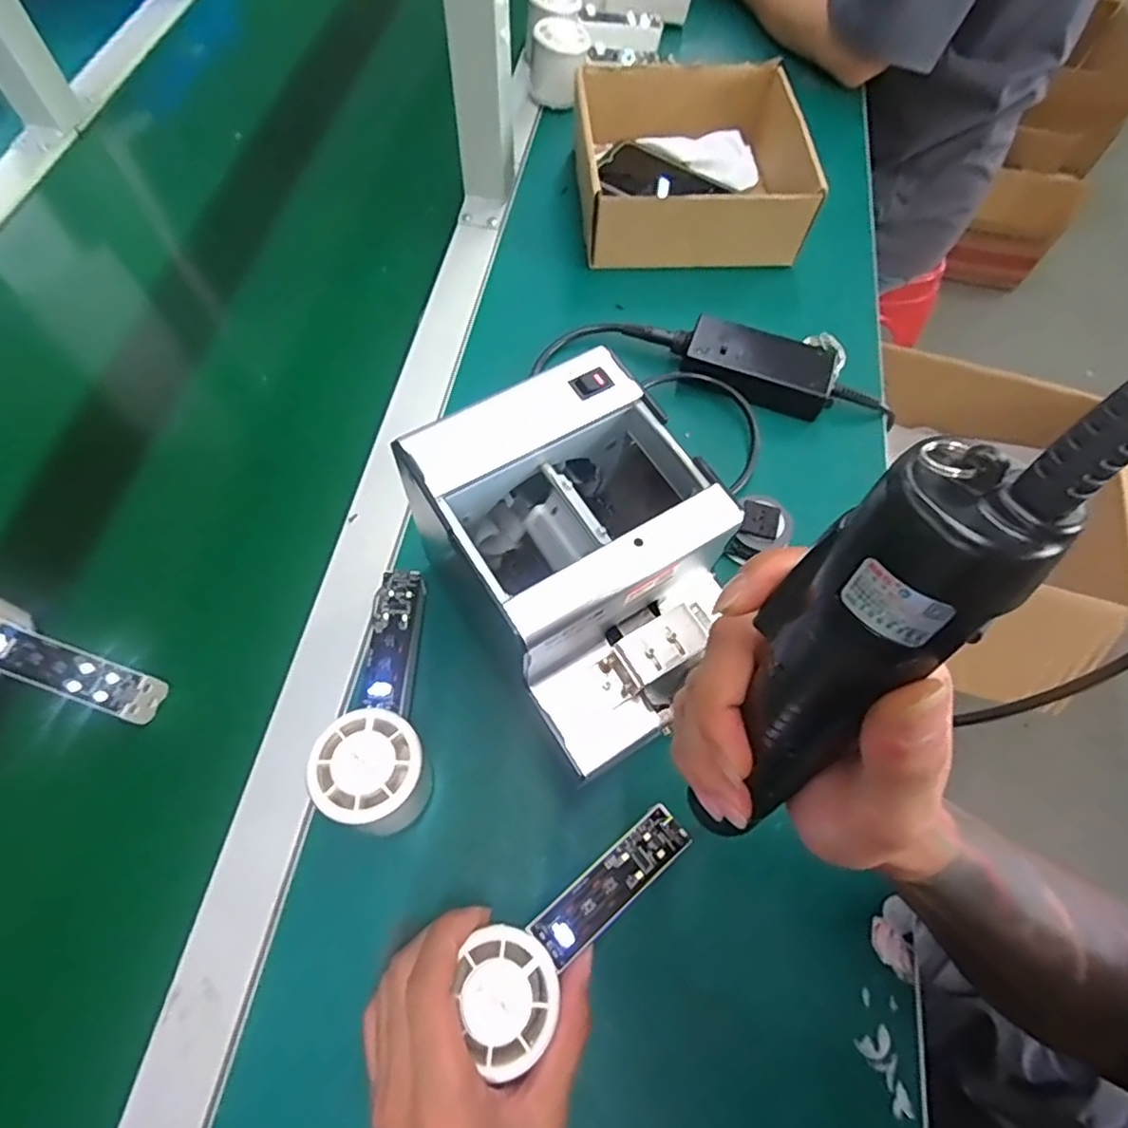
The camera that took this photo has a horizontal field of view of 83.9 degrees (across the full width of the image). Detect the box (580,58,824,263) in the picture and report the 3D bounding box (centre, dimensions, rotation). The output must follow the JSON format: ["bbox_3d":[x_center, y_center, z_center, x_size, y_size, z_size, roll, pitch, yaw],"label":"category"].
[{"bbox_3d":[0.121,-0.368,0.578,0.208,0.063,0.200,1,64,0],"label":"box"}]

